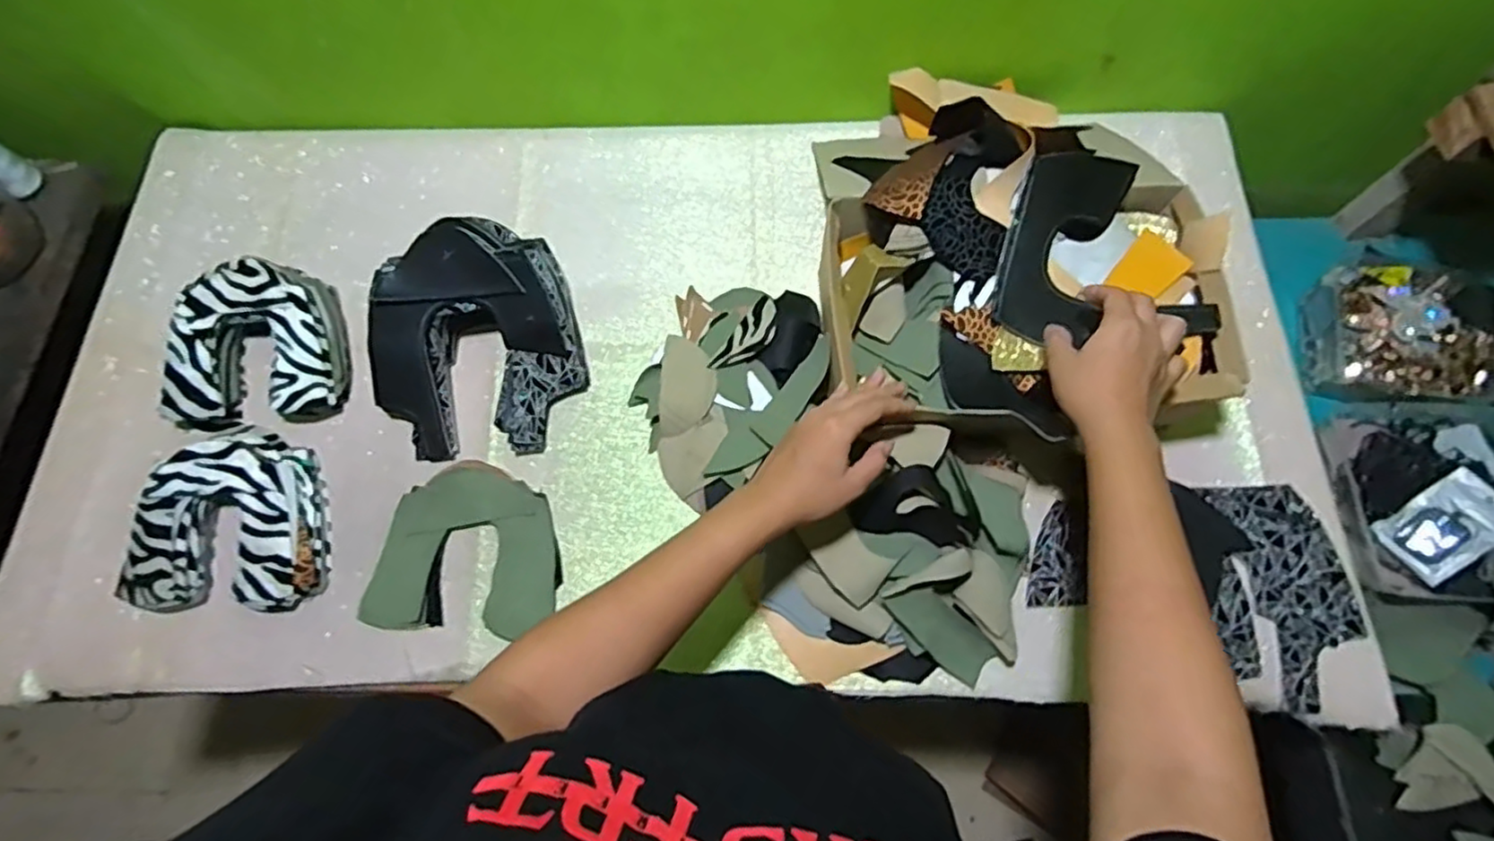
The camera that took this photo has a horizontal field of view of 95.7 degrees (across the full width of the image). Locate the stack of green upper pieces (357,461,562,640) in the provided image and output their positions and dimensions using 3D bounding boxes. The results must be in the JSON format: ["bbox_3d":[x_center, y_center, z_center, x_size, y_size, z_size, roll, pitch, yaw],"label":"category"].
[{"bbox_3d":[-0.246,0.117,0.608,0.164,0.029,0.146,8,70,4],"label":"stack of green upper pieces"}]

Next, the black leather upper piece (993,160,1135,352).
[{"bbox_3d":[0.267,-0.151,0.578,0.087,0.013,0.168,19,89,-3],"label":"black leather upper piece"}]

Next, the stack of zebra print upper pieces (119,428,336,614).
[{"bbox_3d":[-0.469,0.087,0.614,0.169,0.051,0.164,-1,69,1],"label":"stack of zebra print upper pieces"}]

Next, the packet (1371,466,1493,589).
[{"bbox_3d":[0.679,0.103,0.655,0.104,0.015,0.069,-44,51,16],"label":"packet"}]

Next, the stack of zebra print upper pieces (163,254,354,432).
[{"bbox_3d":[-0.480,-0.074,0.661,0.162,0.070,0.153,-2,69,0],"label":"stack of zebra print upper pieces"}]

